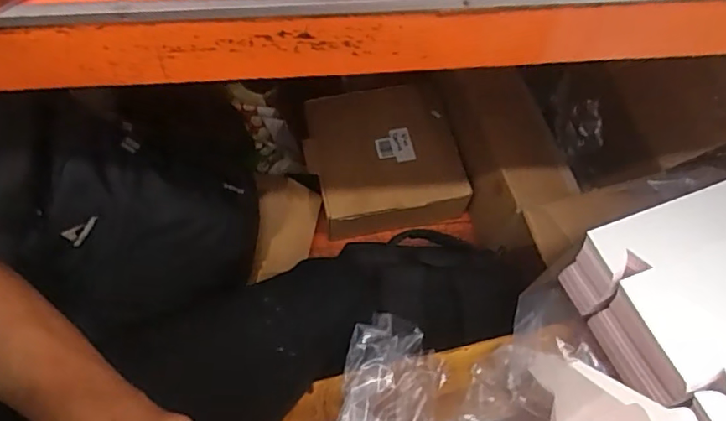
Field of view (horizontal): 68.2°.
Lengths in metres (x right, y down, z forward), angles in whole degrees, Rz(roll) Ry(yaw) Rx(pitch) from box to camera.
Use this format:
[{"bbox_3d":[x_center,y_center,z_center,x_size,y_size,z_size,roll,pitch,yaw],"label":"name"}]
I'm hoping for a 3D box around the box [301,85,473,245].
[{"bbox_3d":[0.033,-0.097,0.992,0.266,0.090,0.283,-11,62,-9],"label":"box"}]

